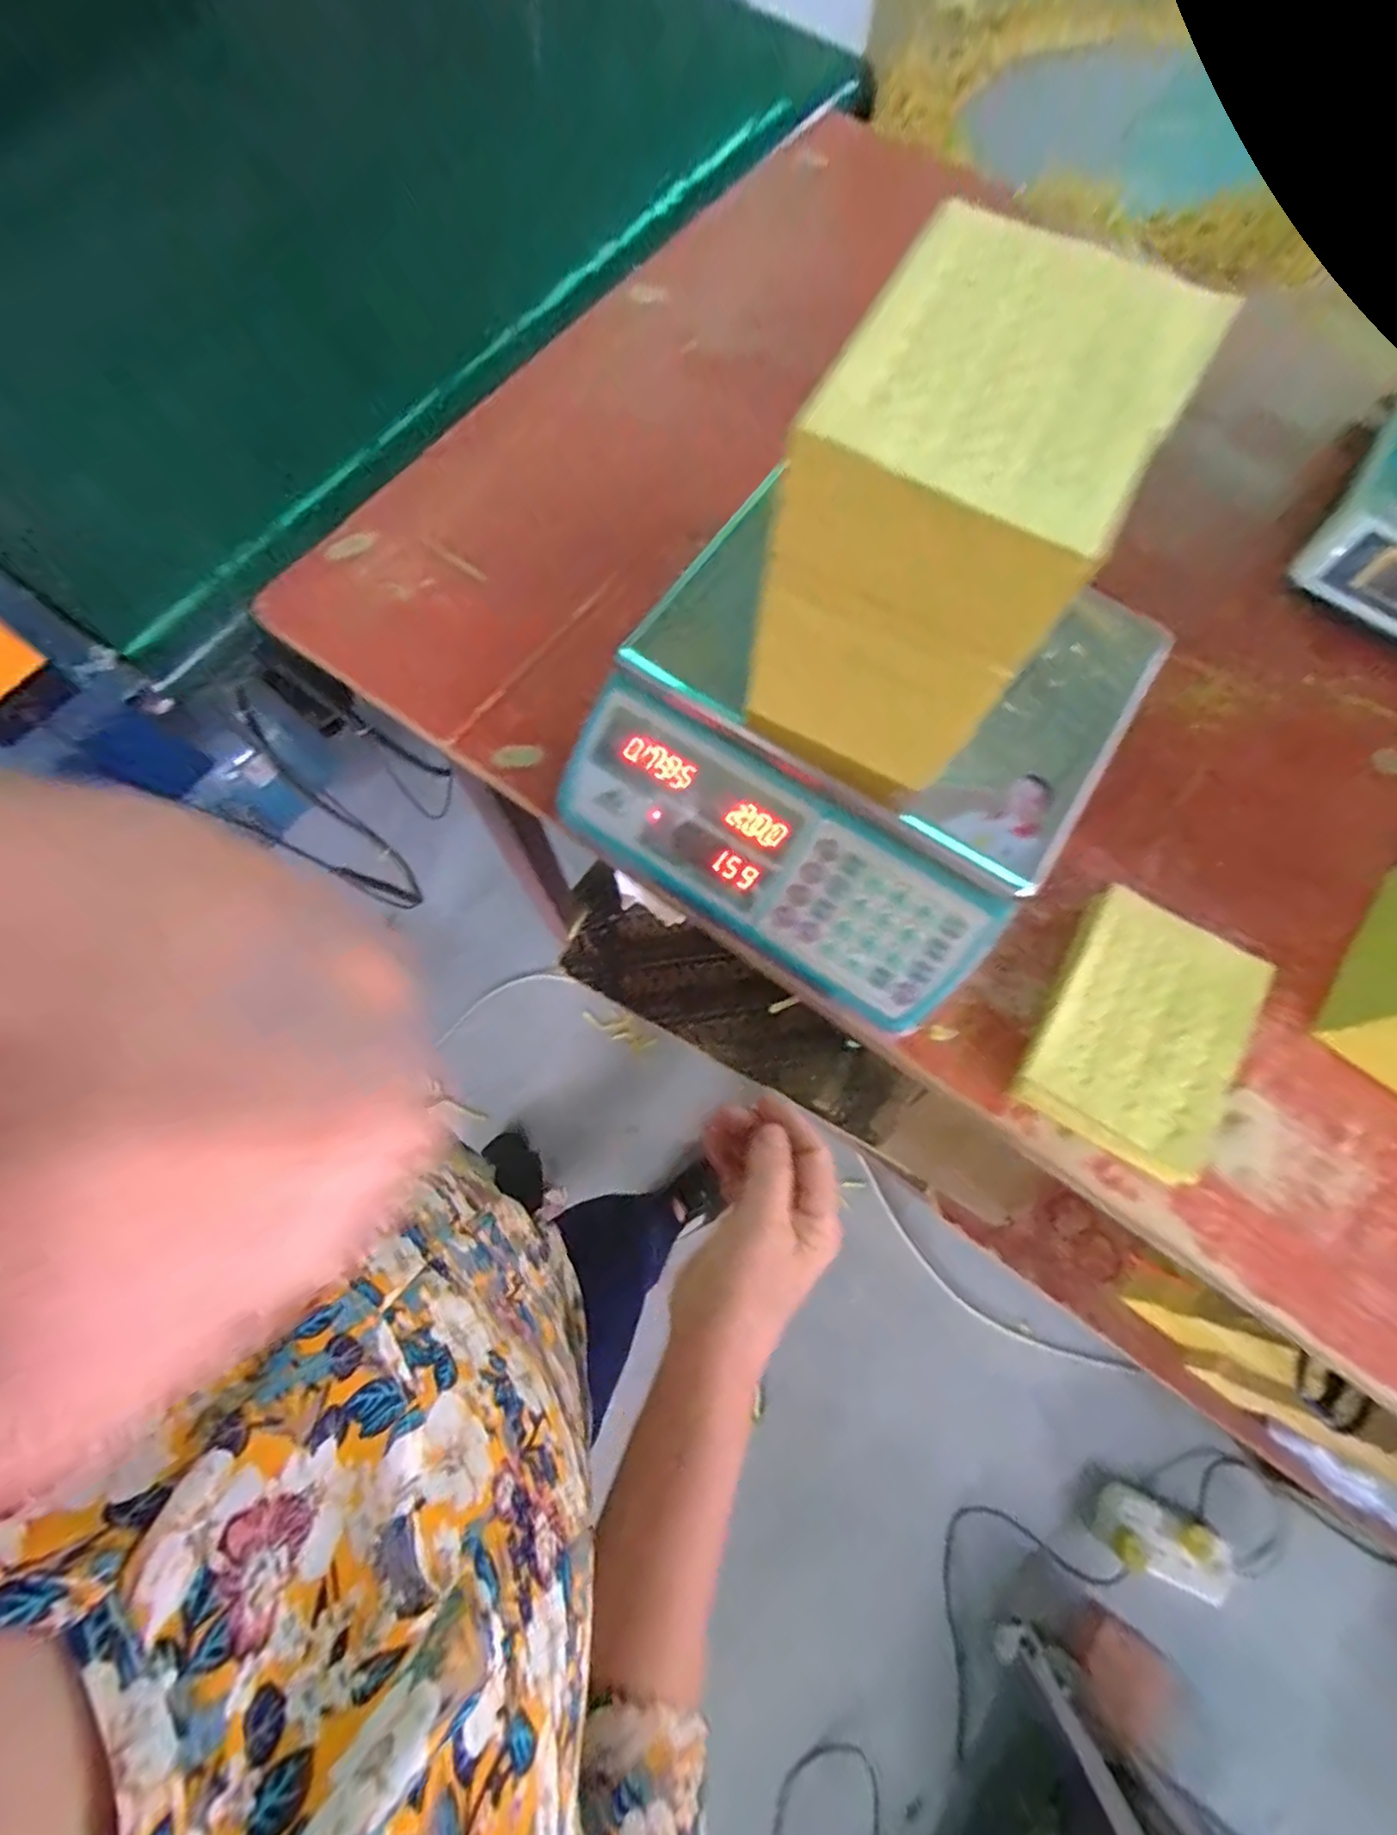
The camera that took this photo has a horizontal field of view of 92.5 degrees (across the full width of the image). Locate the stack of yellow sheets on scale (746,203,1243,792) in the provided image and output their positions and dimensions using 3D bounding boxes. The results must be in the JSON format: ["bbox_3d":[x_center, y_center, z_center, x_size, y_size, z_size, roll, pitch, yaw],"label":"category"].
[{"bbox_3d":[0.120,-0.193,0.344,0.114,0.176,0.165,26,74,5],"label":"stack of yellow sheets on scale"}]

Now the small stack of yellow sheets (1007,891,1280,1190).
[{"bbox_3d":[0.302,0.076,0.450,0.124,0.021,0.165,31,75,7],"label":"small stack of yellow sheets"}]

